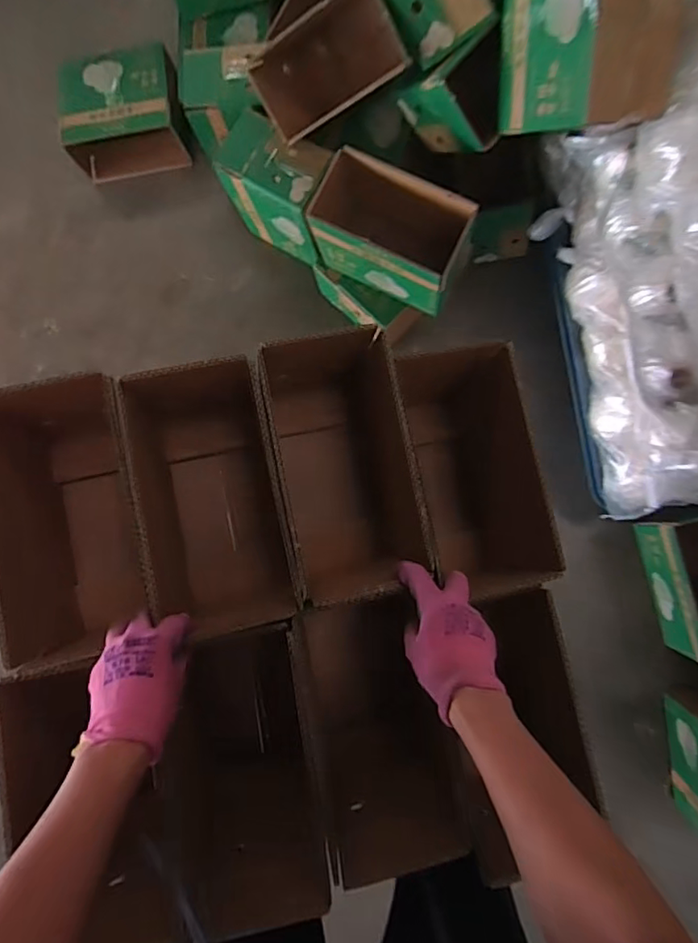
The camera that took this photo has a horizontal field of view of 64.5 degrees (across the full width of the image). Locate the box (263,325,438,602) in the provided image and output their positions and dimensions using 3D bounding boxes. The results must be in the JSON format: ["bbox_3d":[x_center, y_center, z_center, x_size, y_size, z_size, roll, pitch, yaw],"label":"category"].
[{"bbox_3d":[-0.007,-0.004,0.695,0.164,0.246,0.296,-12,85,1],"label":"box"}]

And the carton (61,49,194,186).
[{"bbox_3d":[-0.536,-0.862,1.356,0.287,0.170,0.213,-3,83,5],"label":"carton"}]

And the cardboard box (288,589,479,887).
[{"bbox_3d":[0.035,0.279,0.681,0.141,0.276,0.280,-9,85,1],"label":"cardboard box"}]

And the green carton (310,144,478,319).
[{"bbox_3d":[0.078,-0.445,1.053,0.282,0.199,0.135,27,86,8],"label":"green carton"}]

